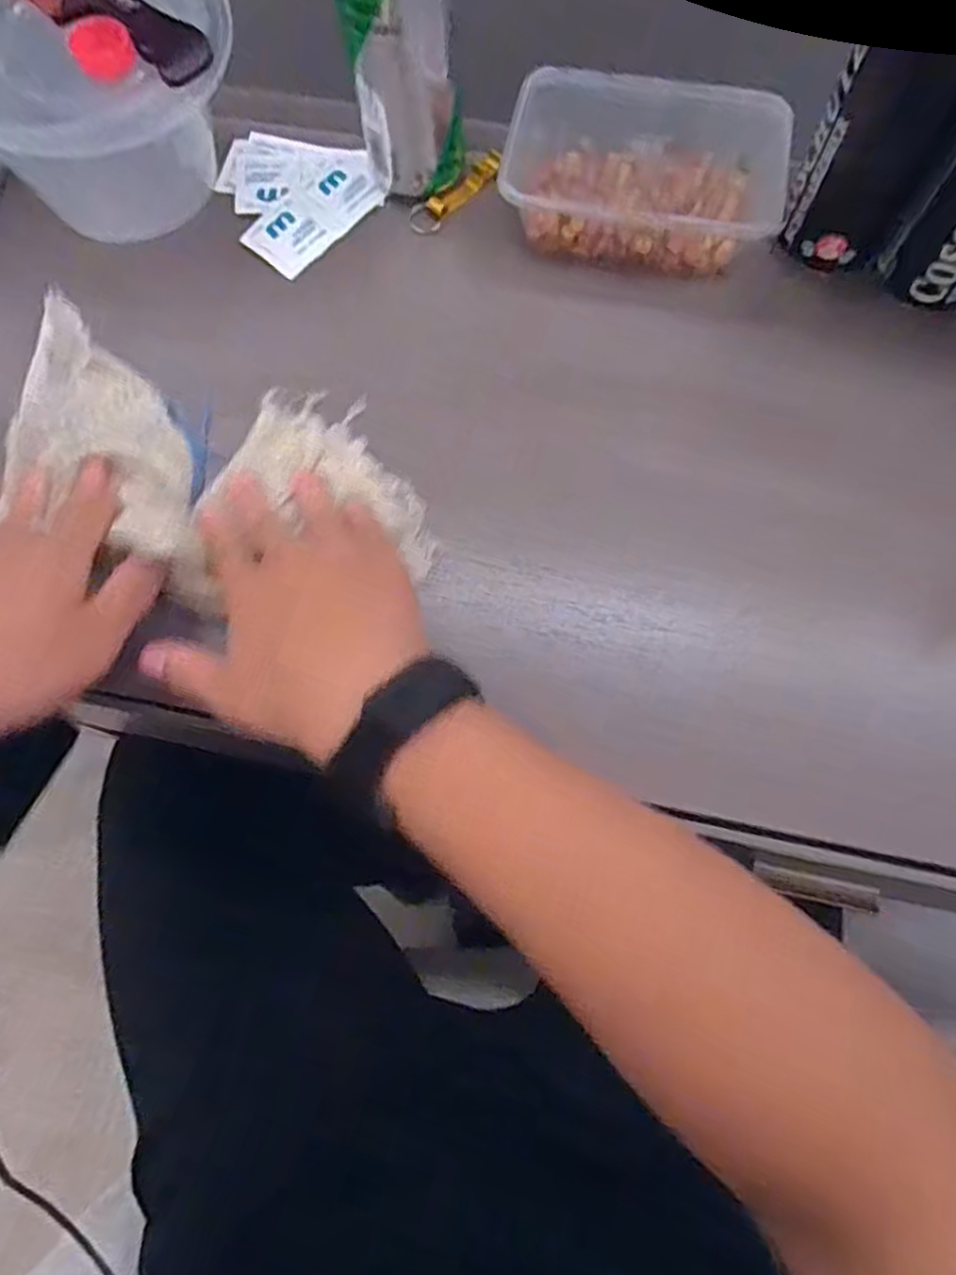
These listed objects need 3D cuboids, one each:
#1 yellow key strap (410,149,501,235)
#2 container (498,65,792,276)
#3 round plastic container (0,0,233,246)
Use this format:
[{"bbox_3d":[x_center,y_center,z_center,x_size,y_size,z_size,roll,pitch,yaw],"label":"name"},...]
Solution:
[{"bbox_3d":[-0.014,-0.303,0.472,0.075,0.006,0.023,-38,75,1],"label":"yellow key strap"},{"bbox_3d":[0.107,-0.297,0.445,0.172,0.063,0.107,15,72,5],"label":"container"},{"bbox_3d":[-0.235,-0.334,0.446,0.166,0.098,0.166,0,71,0],"label":"round plastic container"}]

